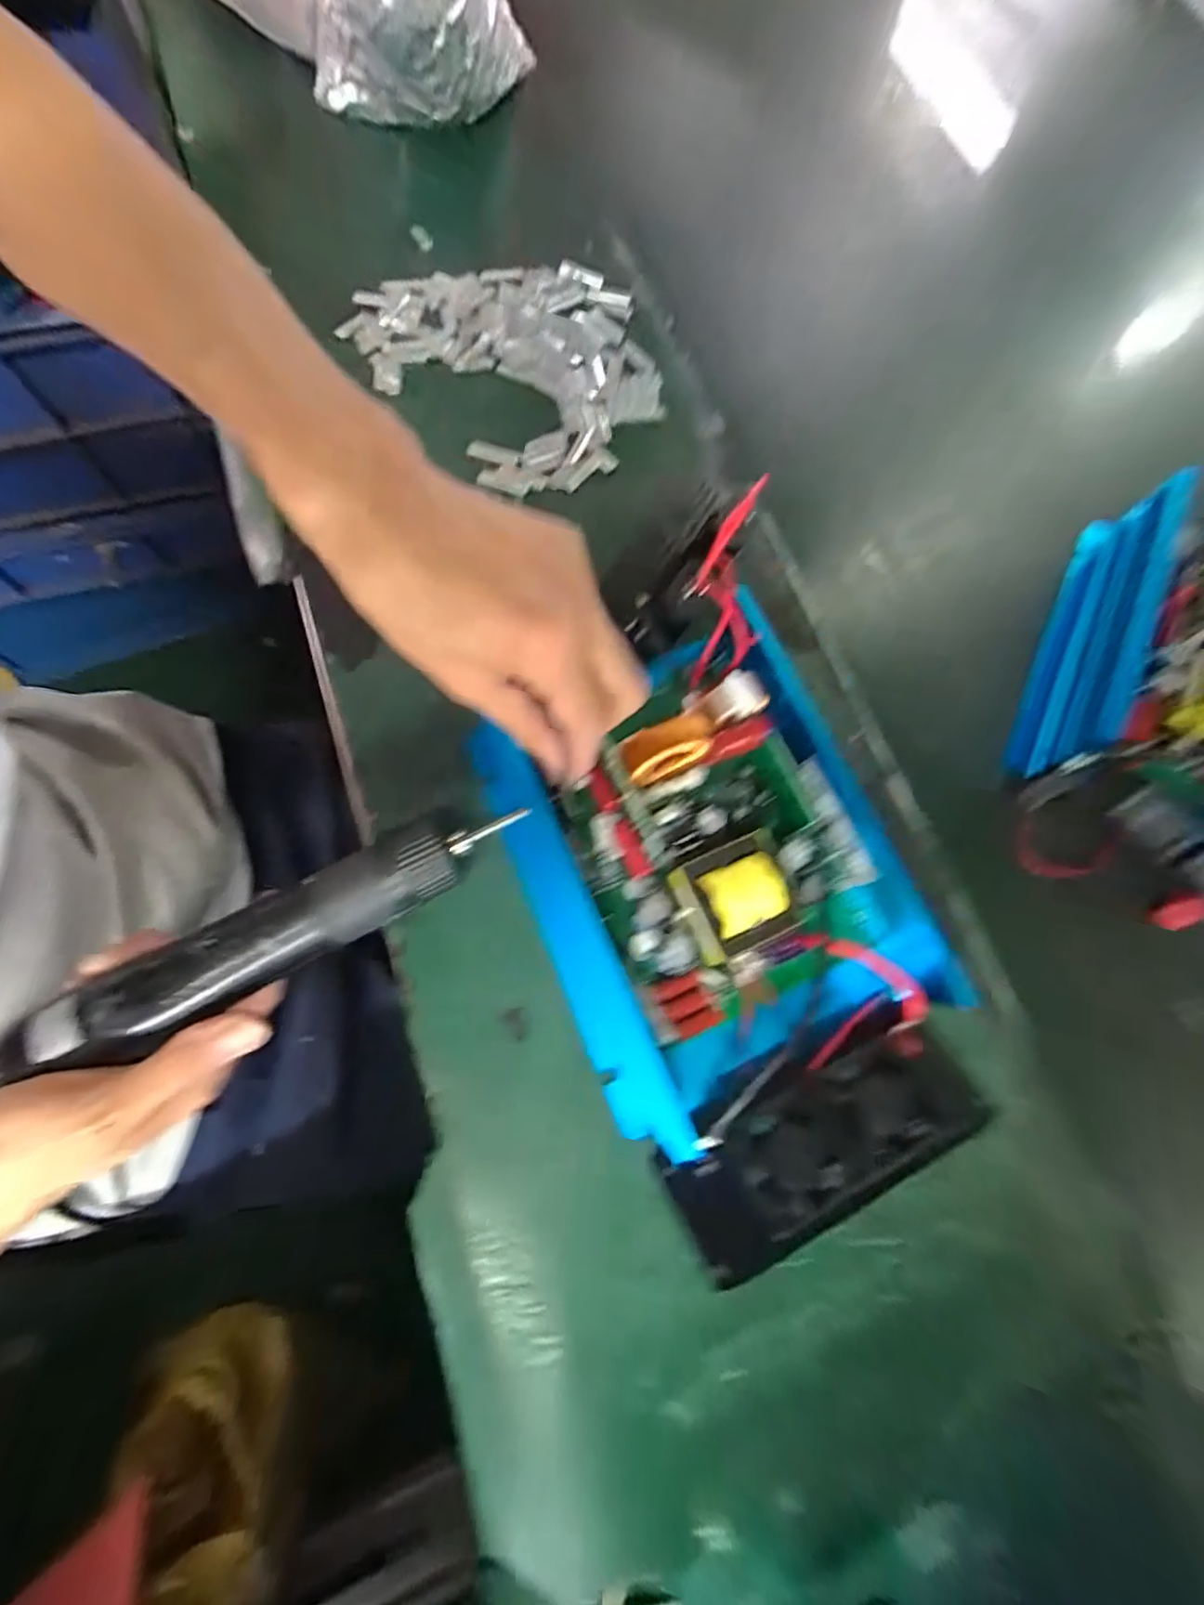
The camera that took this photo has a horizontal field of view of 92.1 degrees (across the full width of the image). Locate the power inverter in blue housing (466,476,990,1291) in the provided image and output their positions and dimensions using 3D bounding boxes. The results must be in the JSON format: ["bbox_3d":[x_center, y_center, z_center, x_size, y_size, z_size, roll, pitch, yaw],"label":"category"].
[{"bbox_3d":[0.051,0.020,0.270,0.171,0.059,0.295,-24,75,-9],"label":"power inverter in blue housing"}]

